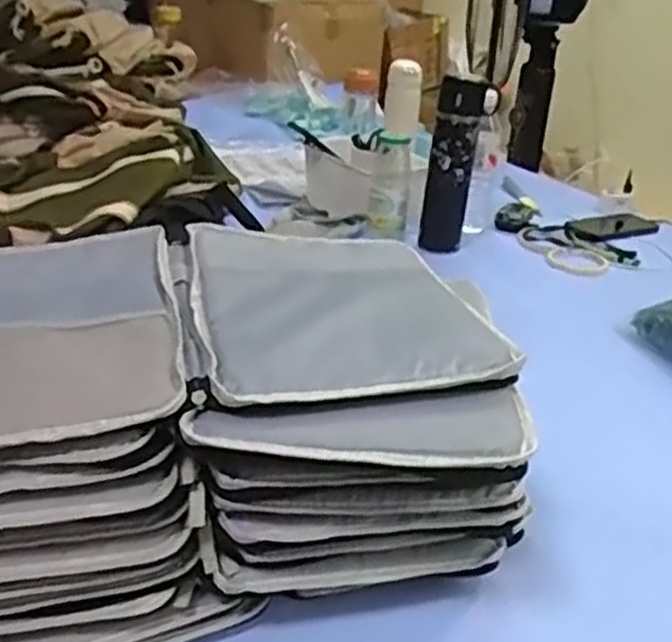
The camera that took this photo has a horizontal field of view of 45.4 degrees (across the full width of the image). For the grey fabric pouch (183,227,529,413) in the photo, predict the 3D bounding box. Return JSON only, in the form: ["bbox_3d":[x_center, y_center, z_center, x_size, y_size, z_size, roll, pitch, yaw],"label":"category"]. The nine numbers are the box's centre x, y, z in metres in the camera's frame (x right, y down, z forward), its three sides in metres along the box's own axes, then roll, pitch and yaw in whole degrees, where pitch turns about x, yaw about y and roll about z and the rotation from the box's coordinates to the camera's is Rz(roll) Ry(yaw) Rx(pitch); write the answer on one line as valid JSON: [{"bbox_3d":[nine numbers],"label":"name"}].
[{"bbox_3d":[-0.007,-0.021,0.635,0.204,0.020,0.277,-2,27,-14],"label":"grey fabric pouch"}]

